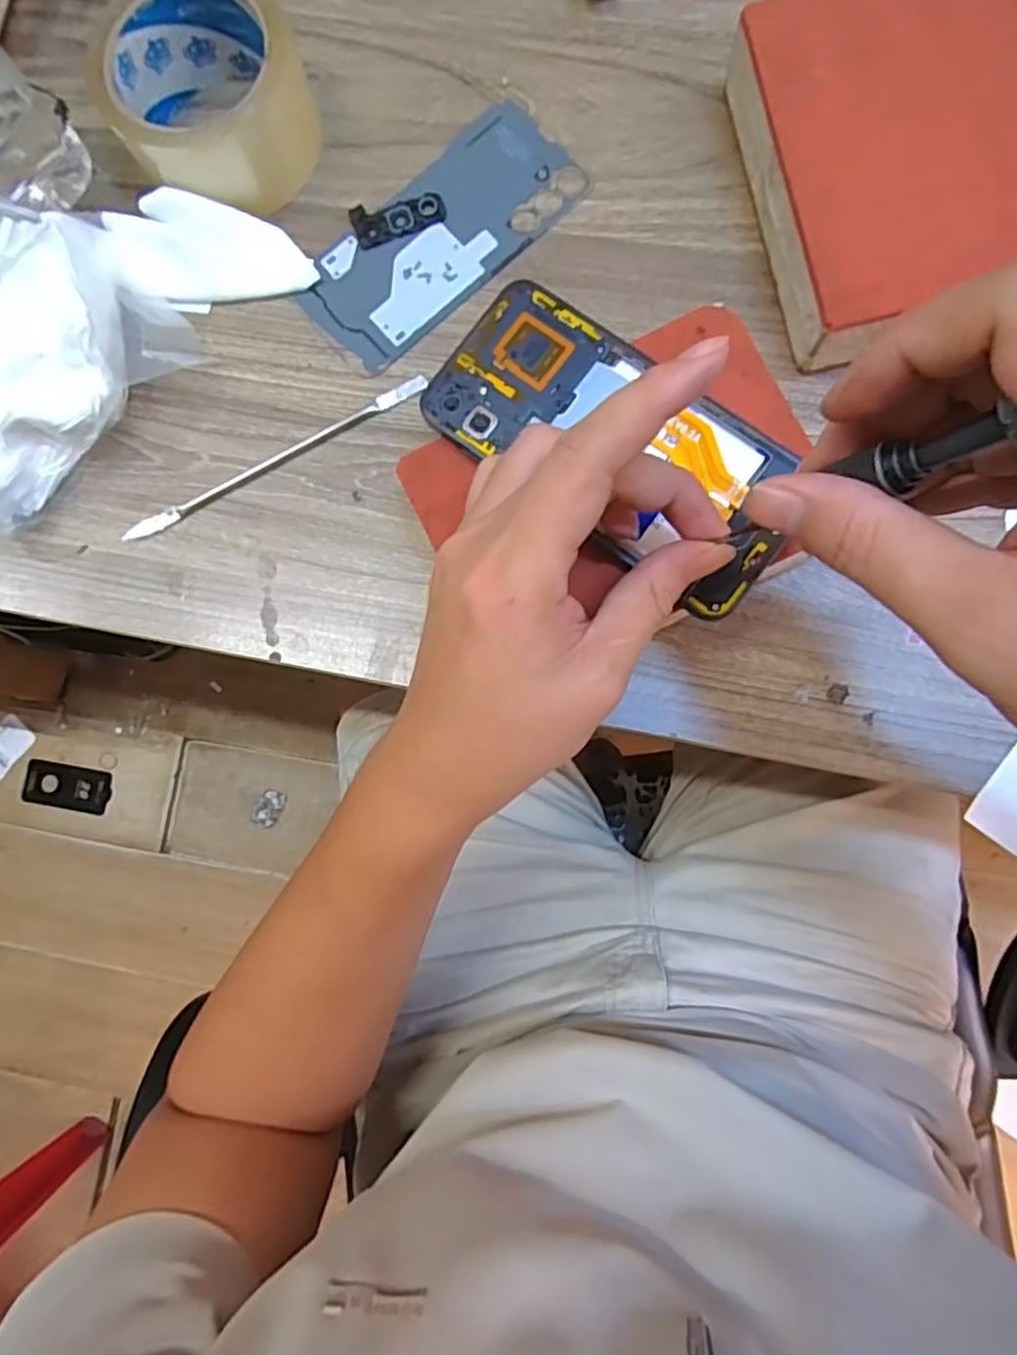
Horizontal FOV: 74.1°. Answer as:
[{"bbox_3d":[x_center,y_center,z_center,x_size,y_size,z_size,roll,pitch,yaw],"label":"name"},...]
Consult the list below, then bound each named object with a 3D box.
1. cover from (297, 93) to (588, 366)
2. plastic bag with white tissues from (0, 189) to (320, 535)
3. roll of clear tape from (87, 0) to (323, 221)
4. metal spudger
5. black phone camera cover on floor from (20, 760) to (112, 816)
[{"bbox_3d":[-0.035,-0.227,0.345,0.150,0.004,0.072,-41,82,-1],"label":"cover"},{"bbox_3d":[-0.228,-0.191,0.333,0.215,0.058,0.135,-43,82,-1],"label":"plastic bag with white tissues"},{"bbox_3d":[-0.146,-0.291,0.336,0.088,0.050,0.089,-1,83,5],"label":"roll of clear tape"},{"bbox_3d":[-0.117,-0.111,0.339,0.167,0.005,0.008,-28,82,1],"label":"metal spudger"},{"bbox_3d":[-0.732,0.181,1.115,0.149,0.016,0.073,9,84,6],"label":"black phone camera cover on floor"}]

